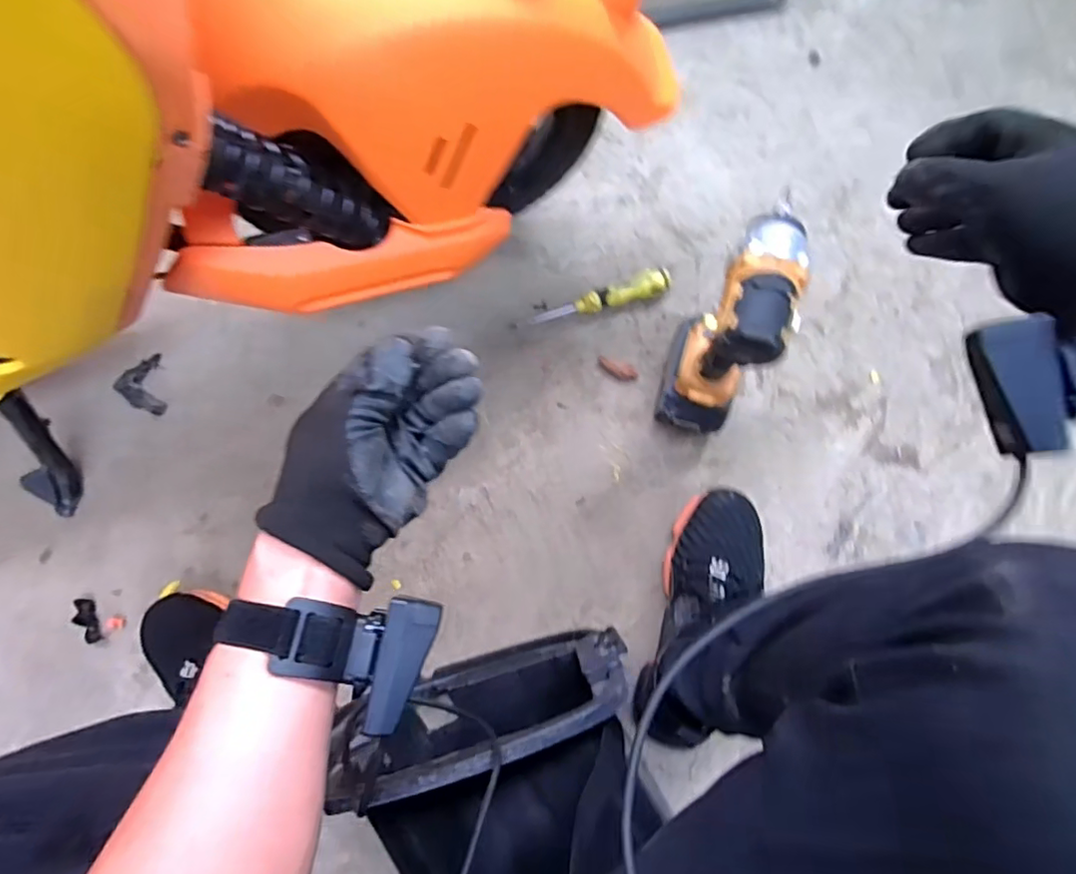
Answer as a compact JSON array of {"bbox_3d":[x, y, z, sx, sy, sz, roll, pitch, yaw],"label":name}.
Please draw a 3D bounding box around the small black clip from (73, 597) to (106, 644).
[{"bbox_3d":[-0.523,0.214,0.676,0.026,0.009,0.054,-20,77,-3],"label":"small black clip"}]

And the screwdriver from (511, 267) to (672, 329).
[{"bbox_3d":[0.067,-0.177,0.735,0.200,0.027,0.037,-12,77,-1],"label":"screwdriver"}]

